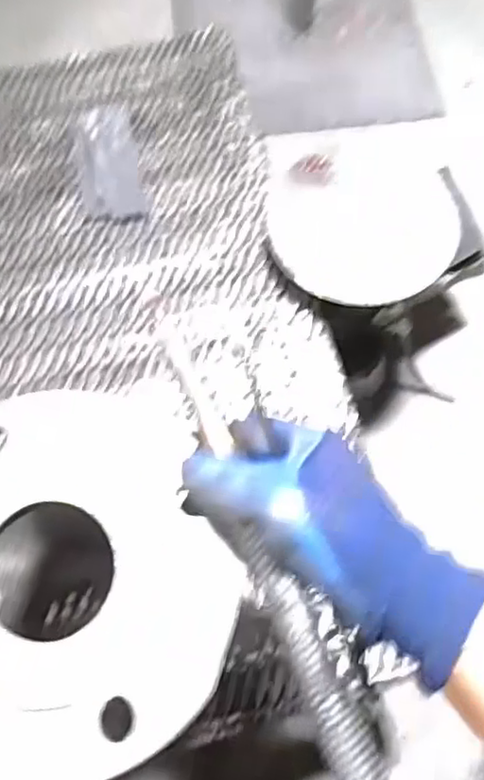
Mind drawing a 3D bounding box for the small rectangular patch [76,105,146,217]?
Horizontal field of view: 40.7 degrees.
[{"bbox_3d":[-0.135,-0.233,0.658,0.058,0.011,0.140,-10,68,-6],"label":"small rectangular patch"}]

